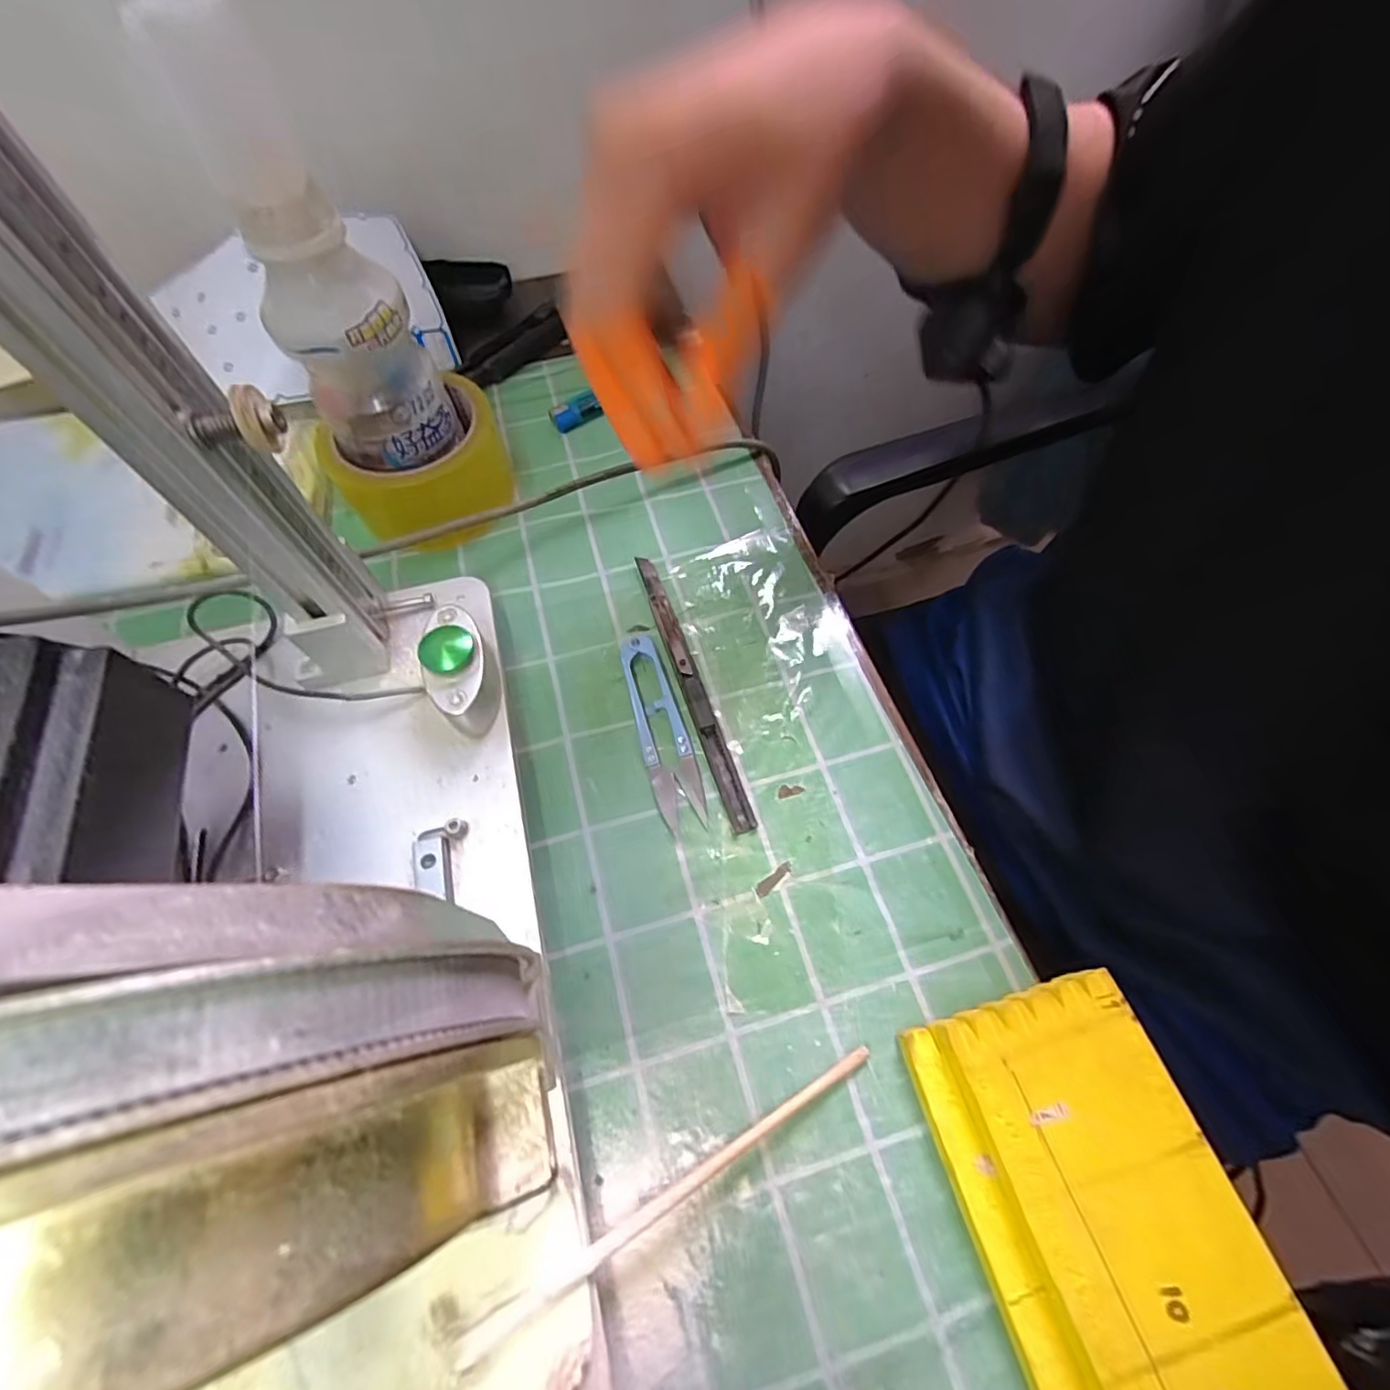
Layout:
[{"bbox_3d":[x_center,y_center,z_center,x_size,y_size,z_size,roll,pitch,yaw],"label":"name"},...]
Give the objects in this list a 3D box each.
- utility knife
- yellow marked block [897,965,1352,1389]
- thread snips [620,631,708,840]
[{"bbox_3d":[-0.003,-0.009,0.303,0.011,0.007,0.164,-17,64,-8],"label":"utility knife"},{"bbox_3d":[0.140,0.193,0.184,0.081,0.029,0.179,-15,64,-7],"label":"yellow marked block"},{"bbox_3d":[-0.017,0.012,0.291,0.024,0.009,0.110,-14,64,-7],"label":"thread snips"}]

